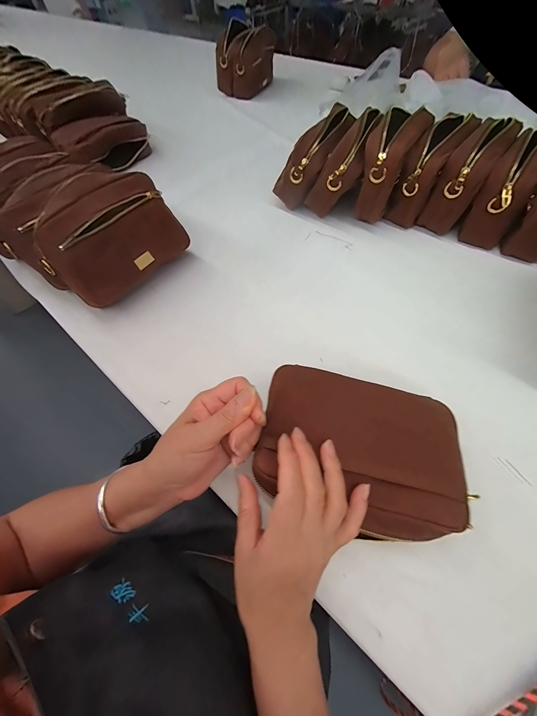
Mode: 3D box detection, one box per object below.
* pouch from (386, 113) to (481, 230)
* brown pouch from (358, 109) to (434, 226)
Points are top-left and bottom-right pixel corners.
[{"bbox_3d":[0.270,-0.311,0.456,0.058,0.132,0.121,34,67,21],"label":"pouch"},{"bbox_3d":[0.203,-0.318,0.458,0.062,0.140,0.131,31,66,19],"label":"brown pouch"}]

